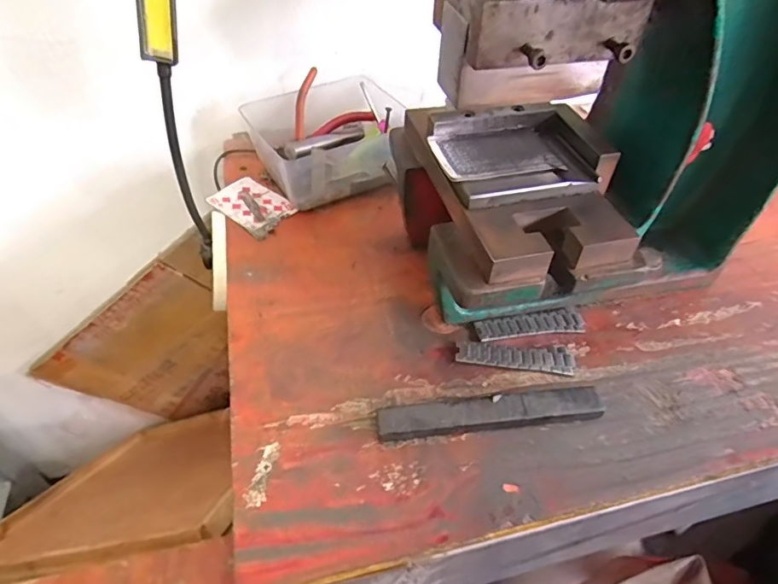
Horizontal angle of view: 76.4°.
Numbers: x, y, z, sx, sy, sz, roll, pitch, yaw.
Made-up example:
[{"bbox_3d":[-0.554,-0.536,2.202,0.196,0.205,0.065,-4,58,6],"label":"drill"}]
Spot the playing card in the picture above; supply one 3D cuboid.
[{"bbox_3d":[-0.139,-0.089,0.504,0.095,0.004,0.058,34,54,28],"label":"playing card"}]

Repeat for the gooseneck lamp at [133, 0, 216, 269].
[{"bbox_3d":[-0.158,-0.127,0.390,0.041,0.275,0.038,-18,49,-18],"label":"gooseneck lamp"}]

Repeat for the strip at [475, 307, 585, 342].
[{"bbox_3d":[0.112,0.025,0.391,0.086,0.004,0.025,-7,46,-8],"label":"strip"}]

